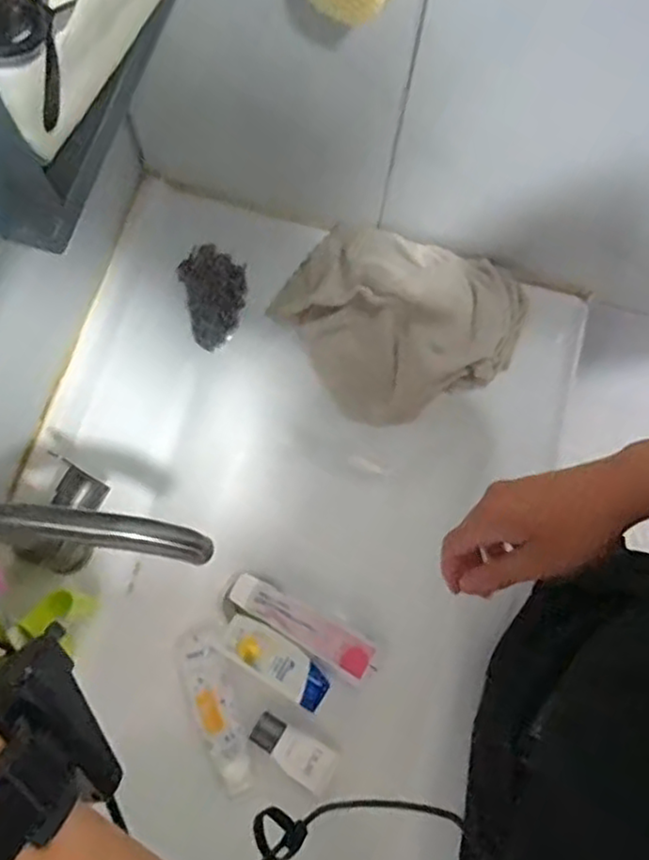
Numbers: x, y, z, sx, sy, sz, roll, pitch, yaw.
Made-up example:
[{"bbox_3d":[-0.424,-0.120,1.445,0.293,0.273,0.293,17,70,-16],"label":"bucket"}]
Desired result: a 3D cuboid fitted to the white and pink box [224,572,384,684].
[{"bbox_3d":[-0.025,0.211,0.749,0.170,0.034,0.044,30,75,6],"label":"white and pink box"}]

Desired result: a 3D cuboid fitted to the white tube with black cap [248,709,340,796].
[{"bbox_3d":[-0.033,0.332,0.709,0.090,0.023,0.042,29,75,6],"label":"white tube with black cap"}]

